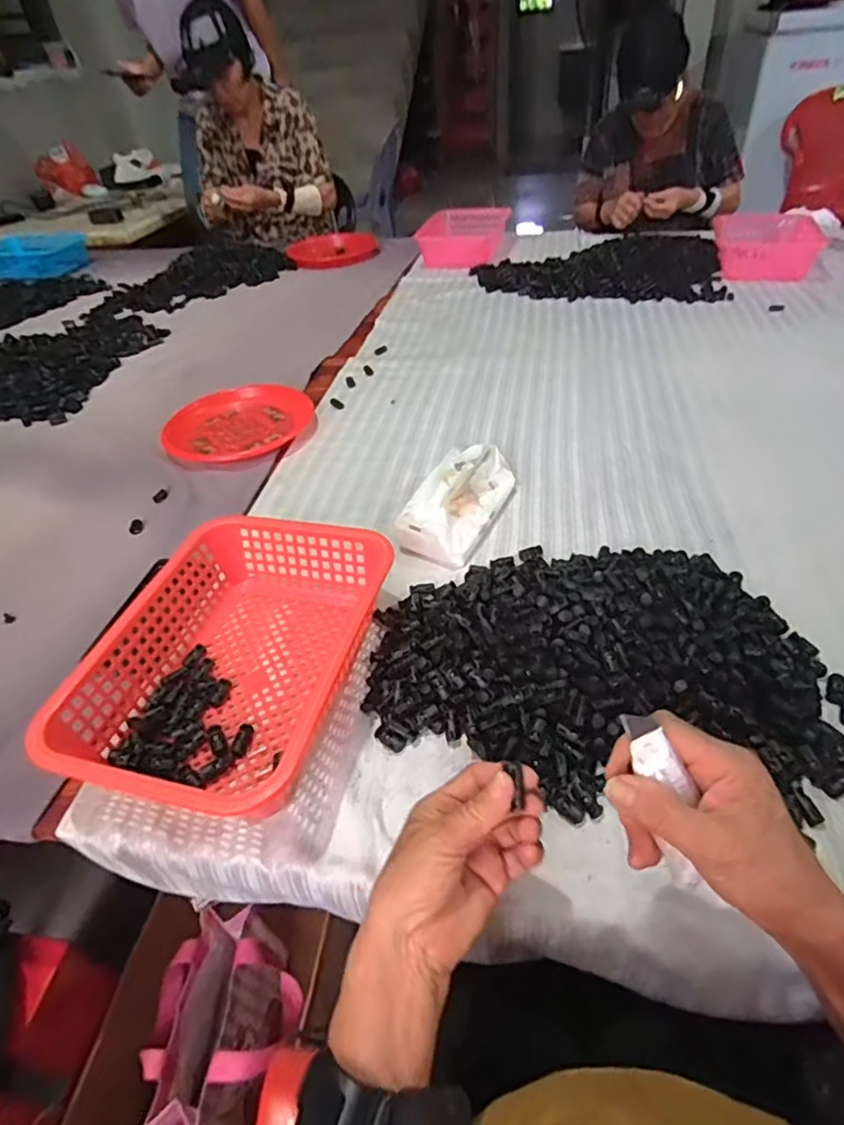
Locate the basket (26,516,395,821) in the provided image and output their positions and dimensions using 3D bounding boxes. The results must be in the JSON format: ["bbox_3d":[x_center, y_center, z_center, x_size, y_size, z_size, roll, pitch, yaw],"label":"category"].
[{"bbox_3d":[-0.166,0.086,0.560,0.215,0.083,0.294,9,46,15],"label":"basket"}]

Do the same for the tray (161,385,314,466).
[{"bbox_3d":[-0.292,-0.213,0.948,0.217,0.033,0.217,0,44,6],"label":"tray"}]

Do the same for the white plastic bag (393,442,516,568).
[{"bbox_3d":[0.041,-0.076,0.723,0.090,0.069,0.170,16,48,21],"label":"white plastic bag"}]

